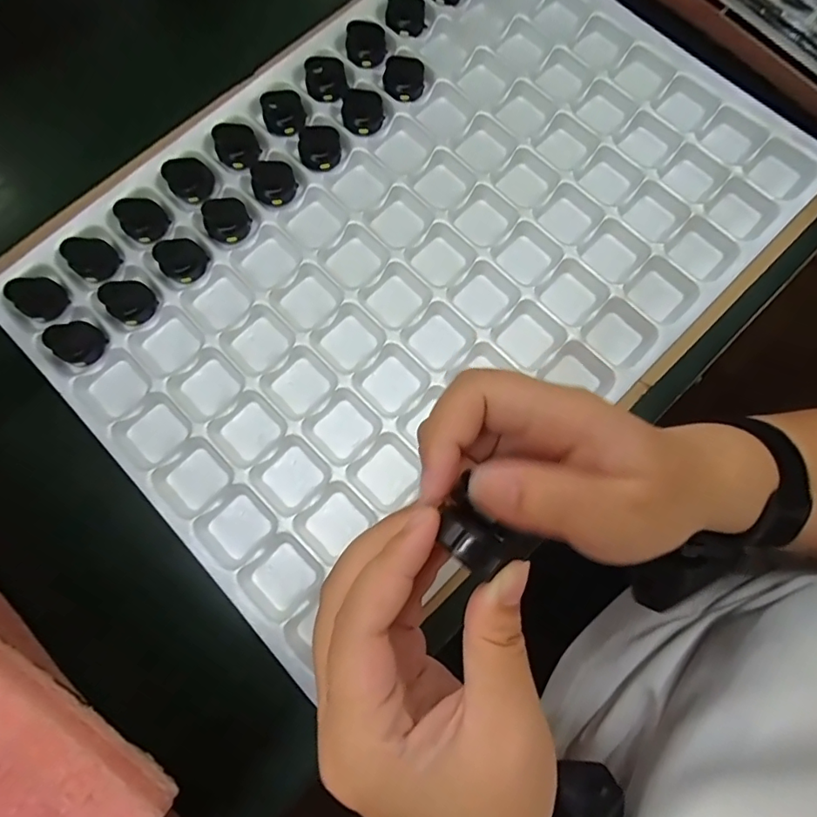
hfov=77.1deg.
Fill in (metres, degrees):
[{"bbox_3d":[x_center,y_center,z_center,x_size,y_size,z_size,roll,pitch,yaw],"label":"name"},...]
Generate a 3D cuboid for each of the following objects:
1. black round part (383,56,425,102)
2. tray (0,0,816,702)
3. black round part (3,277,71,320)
[{"bbox_3d":[-0.003,-0.251,0.390,0.030,0.015,0.027,2,77,1],"label":"black round part"},{"bbox_3d":[0.002,-0.129,0.369,0.496,0.029,0.358,-43,80,-8],"label":"tray"},{"bbox_3d":[-0.253,-0.077,0.348,0.026,0.017,0.027,-1,74,2],"label":"black round part"}]

